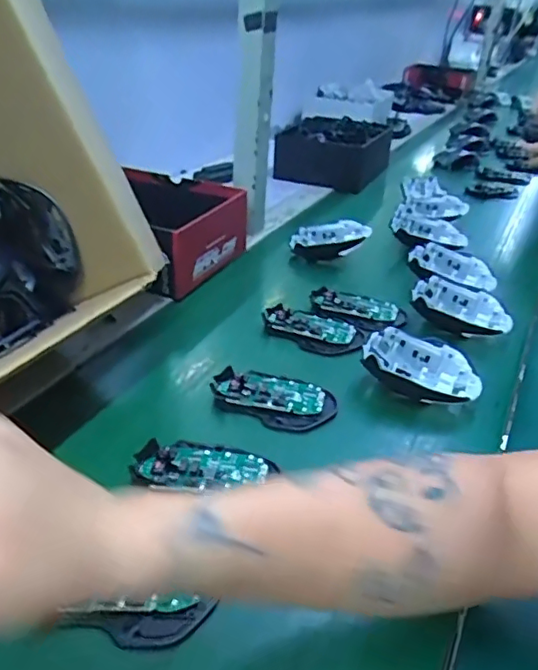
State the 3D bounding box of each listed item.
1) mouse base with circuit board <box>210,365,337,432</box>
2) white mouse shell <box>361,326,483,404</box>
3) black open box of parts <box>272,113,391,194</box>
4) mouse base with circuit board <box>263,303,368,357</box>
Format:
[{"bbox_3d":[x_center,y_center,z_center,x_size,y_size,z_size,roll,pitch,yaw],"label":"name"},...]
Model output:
[{"bbox_3d":[0.004,0.058,0.559,0.115,0.015,0.069,13,34,21],"label":"mouse base with circuit board"},{"bbox_3d":[0.152,0.036,0.582,0.115,0.046,0.070,8,33,13],"label":"white mouse shell"},{"bbox_3d":[0.138,-0.387,1.228,0.183,0.099,0.207,16,36,25],"label":"black open box of parts"},{"bbox_3d":[0.050,-0.010,0.671,0.120,0.013,0.069,17,36,26],"label":"mouse base with circuit board"}]

